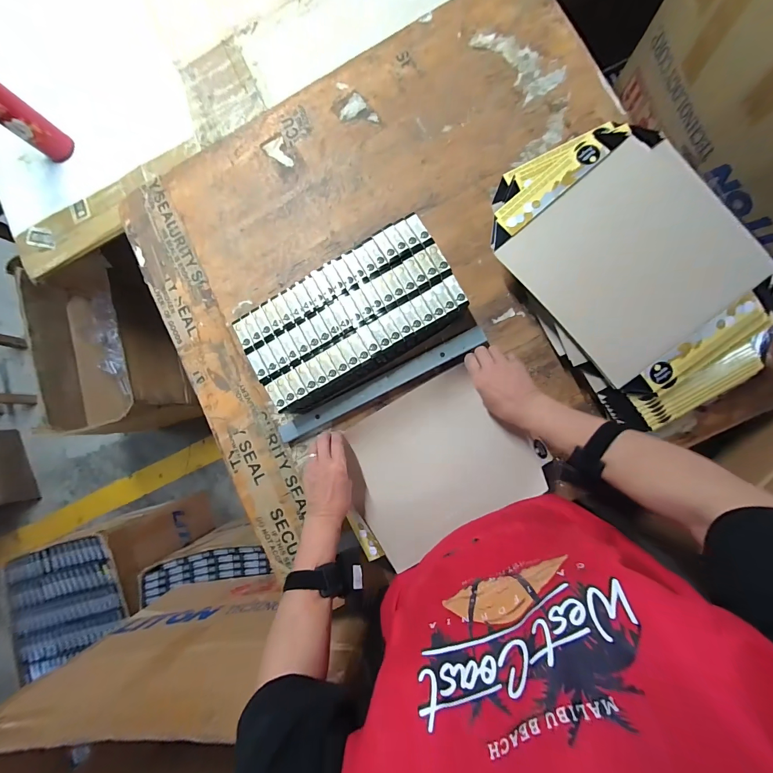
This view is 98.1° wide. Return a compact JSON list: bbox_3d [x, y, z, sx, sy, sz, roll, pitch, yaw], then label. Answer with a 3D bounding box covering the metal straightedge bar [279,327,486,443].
[{"bbox_3d":[-0.008,0.002,0.568,0.377,0.021,0.031,-27,84,4],"label":"metal straightedge bar"}]

